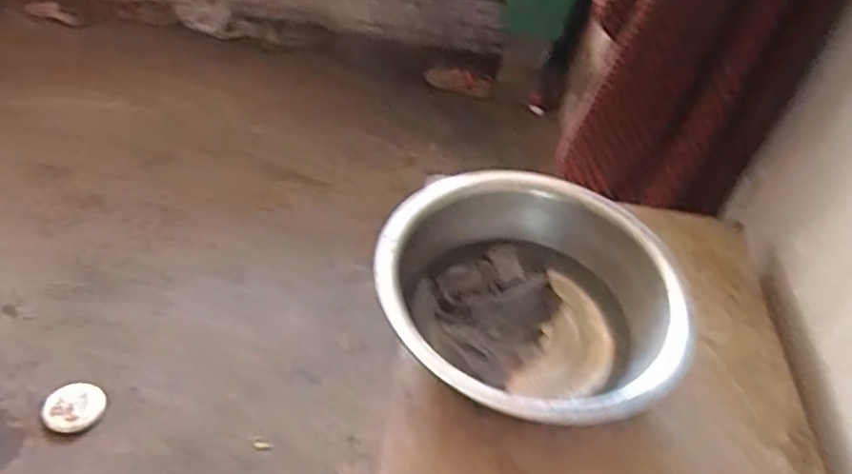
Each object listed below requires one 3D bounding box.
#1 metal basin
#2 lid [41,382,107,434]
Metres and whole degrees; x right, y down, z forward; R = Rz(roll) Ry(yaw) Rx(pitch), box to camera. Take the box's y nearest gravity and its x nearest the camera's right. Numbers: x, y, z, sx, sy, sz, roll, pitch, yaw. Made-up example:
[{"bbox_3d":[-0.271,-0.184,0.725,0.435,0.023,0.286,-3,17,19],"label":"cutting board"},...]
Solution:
[{"bbox_3d":[0.102,0.059,0.623,0.276,0.108,0.249,36,50,25],"label":"metal basin"},{"bbox_3d":[-0.743,0.357,1.357,0.115,0.011,0.112,4,44,-4],"label":"lid"}]

